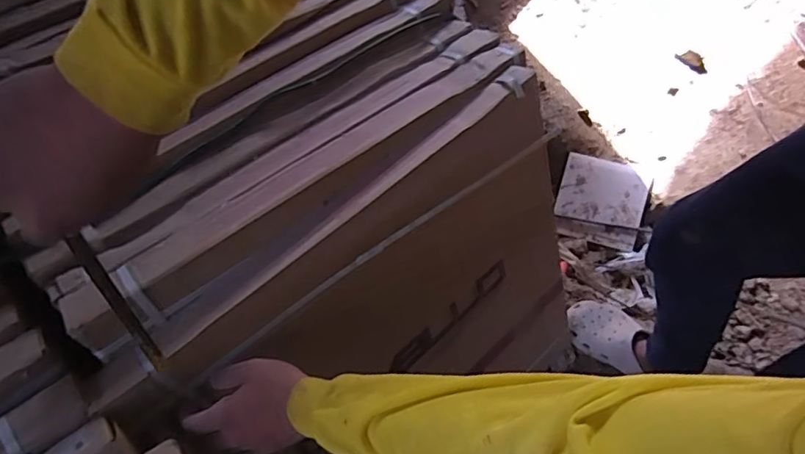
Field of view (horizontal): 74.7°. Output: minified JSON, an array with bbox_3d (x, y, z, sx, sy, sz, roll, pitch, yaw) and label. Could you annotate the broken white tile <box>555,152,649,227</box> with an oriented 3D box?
[{"bbox_3d":[0.513,-0.093,1.349,0.204,0.008,0.161,13,85,11],"label":"broken white tile"}]

